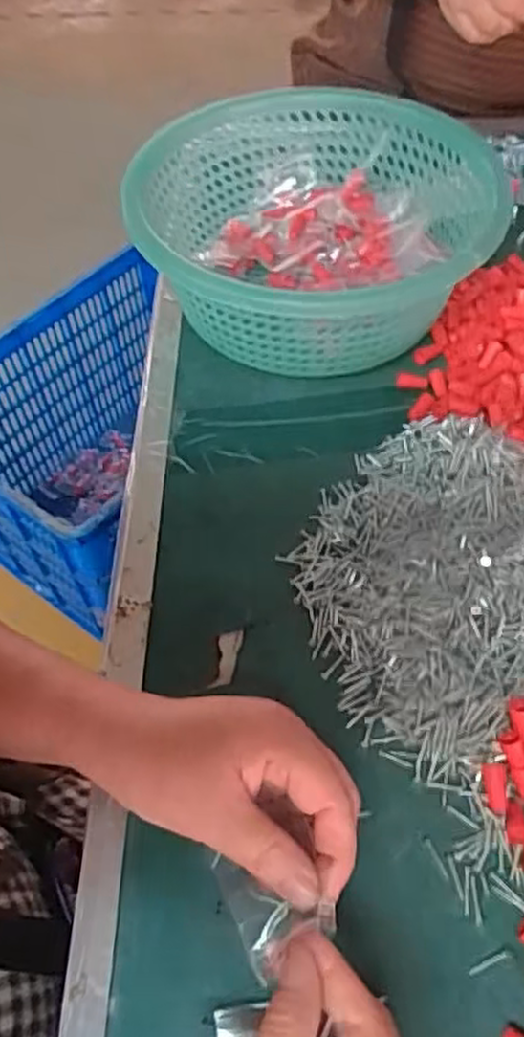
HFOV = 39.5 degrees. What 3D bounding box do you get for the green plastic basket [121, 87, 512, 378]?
[{"bbox_3d":[0.038,-0.217,0.566,0.258,0.101,0.274,10,55,8],"label":"green plastic basket"}]

